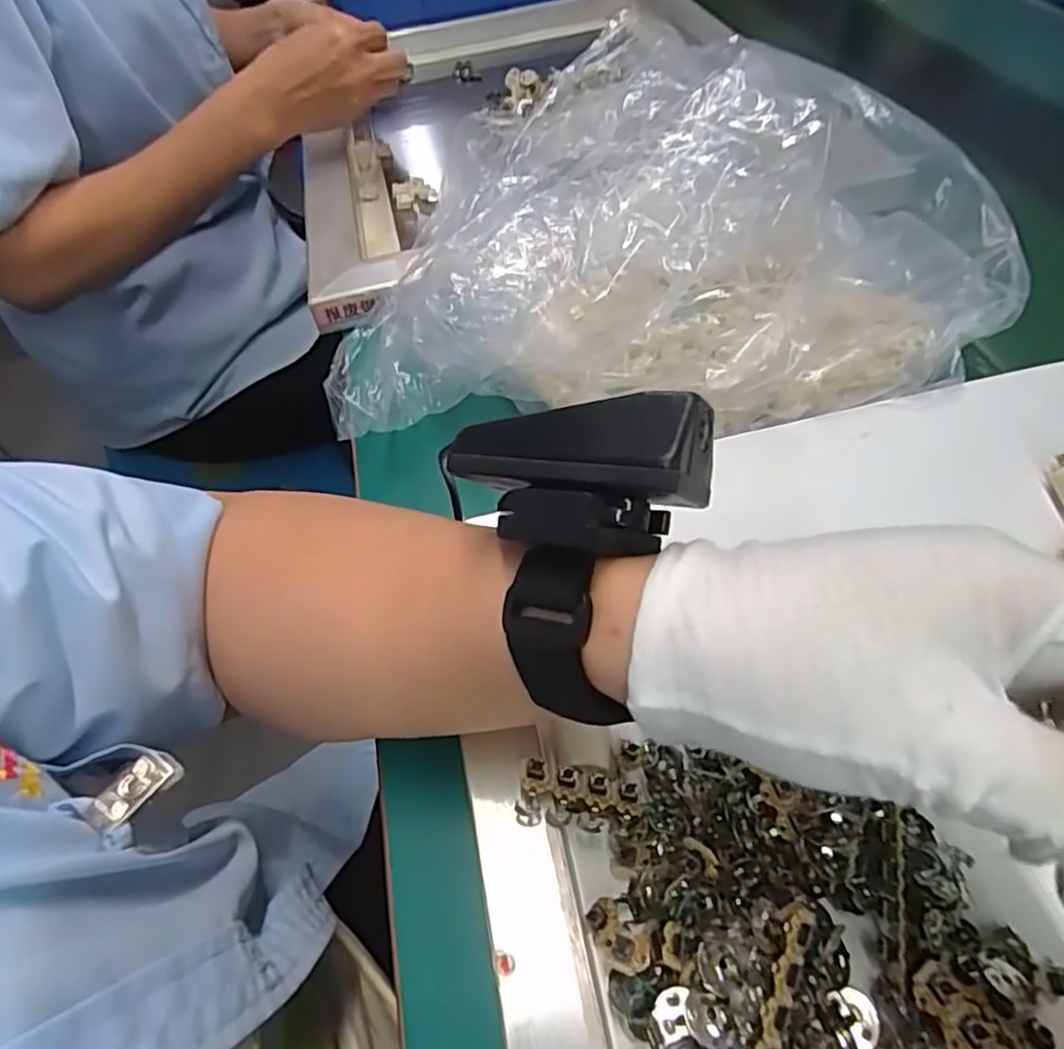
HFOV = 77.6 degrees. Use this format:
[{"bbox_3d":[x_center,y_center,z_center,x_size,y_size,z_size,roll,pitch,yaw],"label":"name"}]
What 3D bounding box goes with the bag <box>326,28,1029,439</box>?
[{"bbox_3d":[0.071,-0.171,0.363,0.337,0.097,0.247,-2,54,4],"label":"bag"}]

